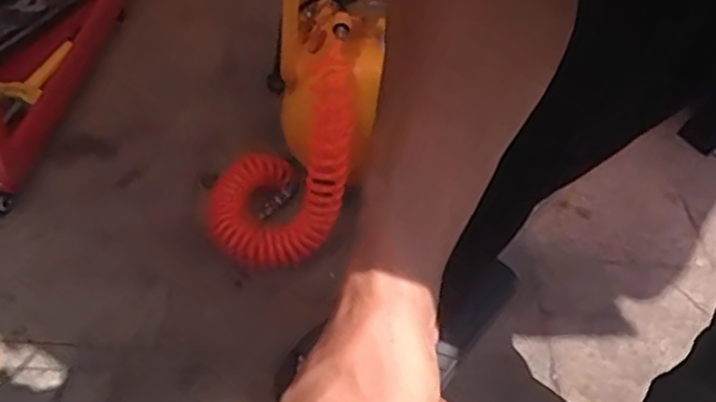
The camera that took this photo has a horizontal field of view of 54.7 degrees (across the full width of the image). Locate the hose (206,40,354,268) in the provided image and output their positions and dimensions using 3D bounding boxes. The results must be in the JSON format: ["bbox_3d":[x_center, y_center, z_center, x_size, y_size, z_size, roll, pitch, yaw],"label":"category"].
[{"bbox_3d":[-0.117,-0.061,0.986,0.195,0.310,0.175,-5,47,-11],"label":"hose"}]

